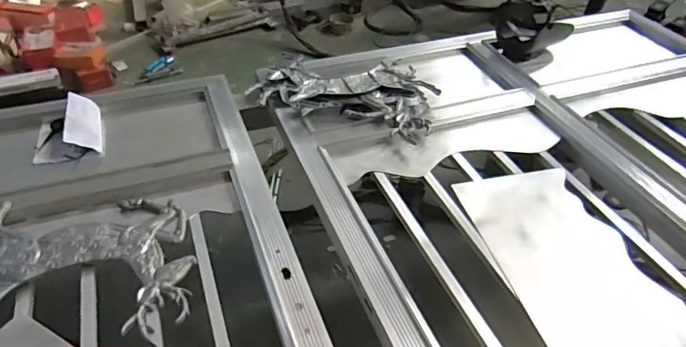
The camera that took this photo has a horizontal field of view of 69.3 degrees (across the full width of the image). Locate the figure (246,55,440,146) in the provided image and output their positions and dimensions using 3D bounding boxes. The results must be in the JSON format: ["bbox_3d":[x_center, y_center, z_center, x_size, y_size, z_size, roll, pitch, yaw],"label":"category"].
[{"bbox_3d":[0.010,-0.292,1.665,0.606,0.070,0.392,13,43,11],"label":"figure"}]

